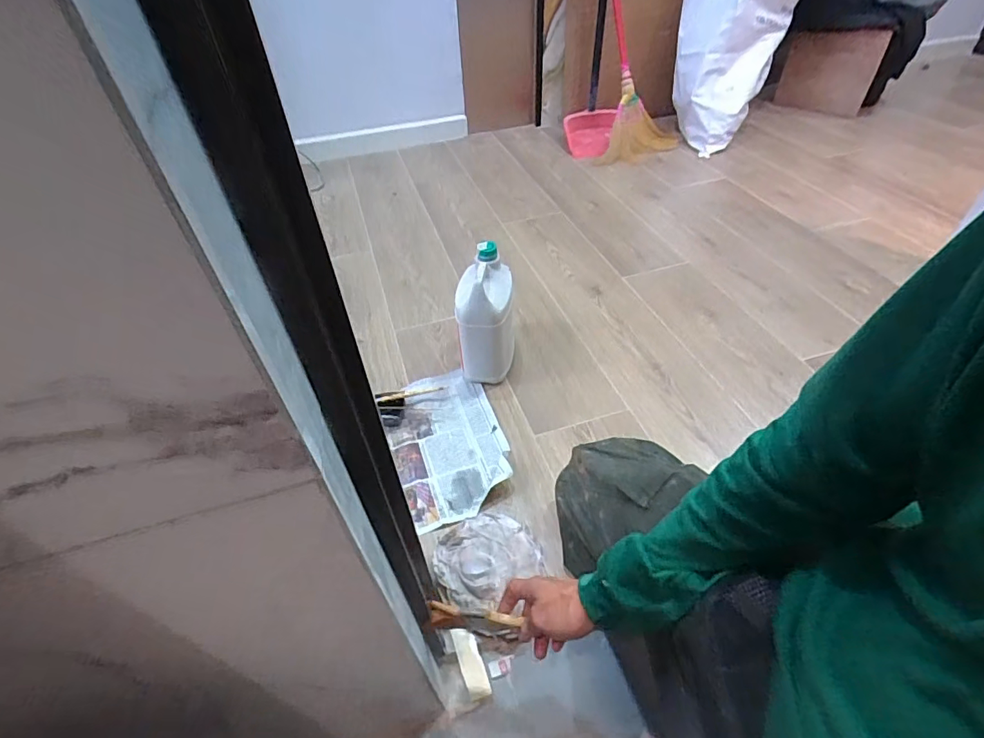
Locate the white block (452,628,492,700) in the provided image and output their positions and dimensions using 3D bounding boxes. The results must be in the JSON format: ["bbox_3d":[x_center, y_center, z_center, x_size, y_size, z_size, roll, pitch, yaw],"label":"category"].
[{"bbox_3d":[-0.030,0.402,0.671,0.030,0.013,0.088,-18,67,-18],"label":"white block"}]

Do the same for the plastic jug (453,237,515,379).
[{"bbox_3d":[-0.009,-0.115,1.017,0.110,0.225,0.175,6,46,7],"label":"plastic jug"}]

